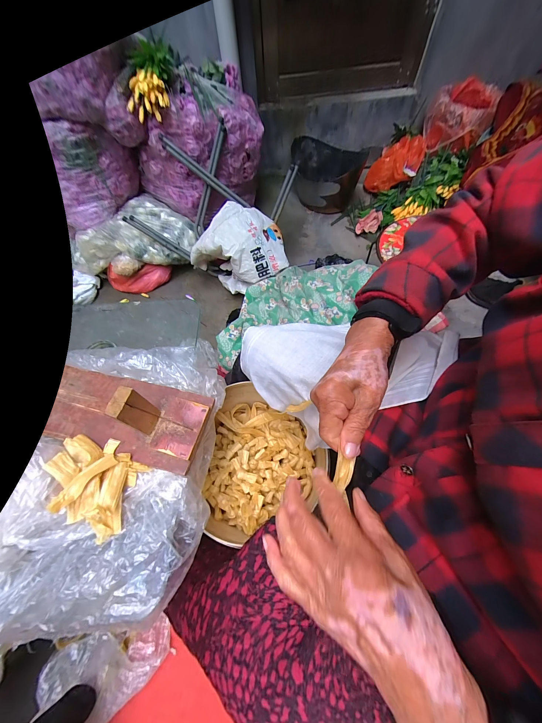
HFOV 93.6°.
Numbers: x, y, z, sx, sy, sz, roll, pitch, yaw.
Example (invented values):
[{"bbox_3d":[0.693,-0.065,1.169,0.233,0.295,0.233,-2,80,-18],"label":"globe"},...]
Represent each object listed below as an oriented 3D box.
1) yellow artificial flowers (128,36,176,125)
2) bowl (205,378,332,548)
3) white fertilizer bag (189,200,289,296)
[{"bbox_3d":[-0.411,-0.951,0.862,0.114,0.088,0.243,16,93,12],"label":"yellow artificial flowers"},{"bbox_3d":[-0.007,0.202,0.549,0.251,0.121,0.286,-4,63,2],"label":"bowl"},{"bbox_3d":[-0.113,-0.443,1.002,0.352,0.224,0.240,27,68,16],"label":"white fertilizer bag"}]

